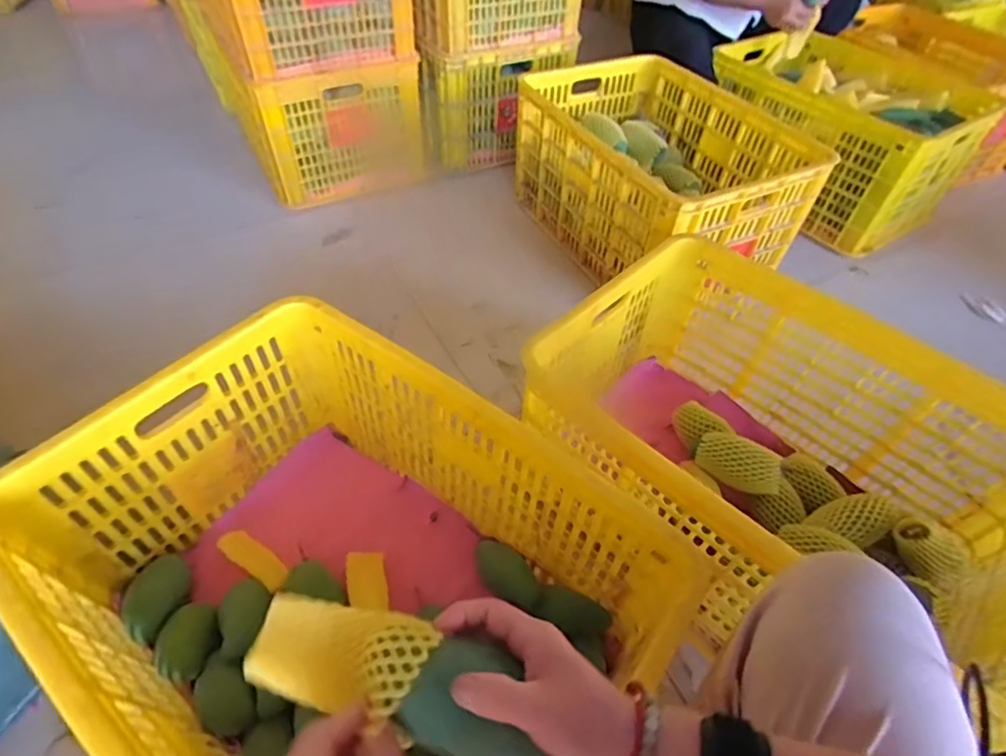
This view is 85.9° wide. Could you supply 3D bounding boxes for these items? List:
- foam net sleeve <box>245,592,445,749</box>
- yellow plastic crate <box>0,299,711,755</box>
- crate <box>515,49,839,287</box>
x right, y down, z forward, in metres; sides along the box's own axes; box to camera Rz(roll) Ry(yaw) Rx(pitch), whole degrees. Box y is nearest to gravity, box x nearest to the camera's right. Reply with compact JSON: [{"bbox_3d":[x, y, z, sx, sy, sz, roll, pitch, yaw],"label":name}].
[{"bbox_3d":[-0.102,0.173,0.343,0.111,0.029,0.063,12,49,7],"label":"foam net sleeve"},{"bbox_3d":[-0.181,0.242,0.625,0.583,0.316,0.420,32,54,23],"label":"yellow plastic crate"},{"bbox_3d":[0.372,-0.501,1.324,0.474,0.291,0.650,-19,53,-19],"label":"crate"}]

